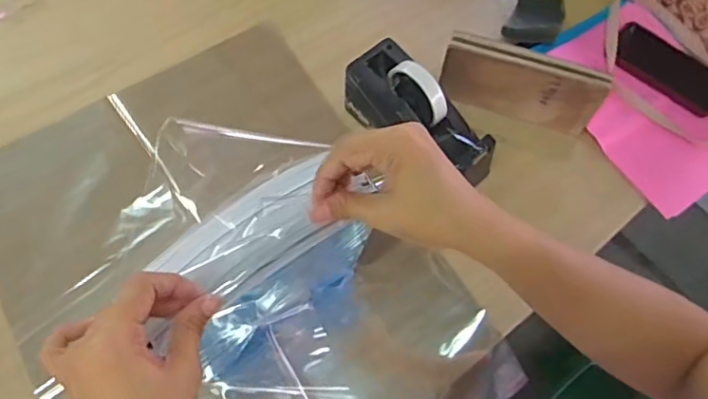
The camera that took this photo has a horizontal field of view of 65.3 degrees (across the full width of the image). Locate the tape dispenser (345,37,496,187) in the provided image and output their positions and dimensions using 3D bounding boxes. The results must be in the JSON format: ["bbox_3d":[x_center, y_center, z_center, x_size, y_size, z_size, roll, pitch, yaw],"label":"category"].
[{"bbox_3d":[0.077,-0.098,0.679,0.075,0.117,0.202,-39,73,-17],"label":"tape dispenser"}]

